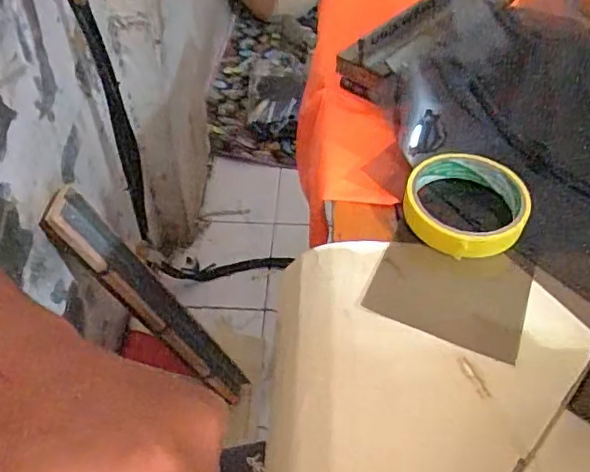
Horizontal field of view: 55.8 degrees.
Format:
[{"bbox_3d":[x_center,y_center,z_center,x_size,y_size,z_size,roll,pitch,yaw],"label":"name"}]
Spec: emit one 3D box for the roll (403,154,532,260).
[{"bbox_3d":[0.127,-0.023,0.413,0.085,0.028,0.084,0,46,0],"label":"roll"}]

